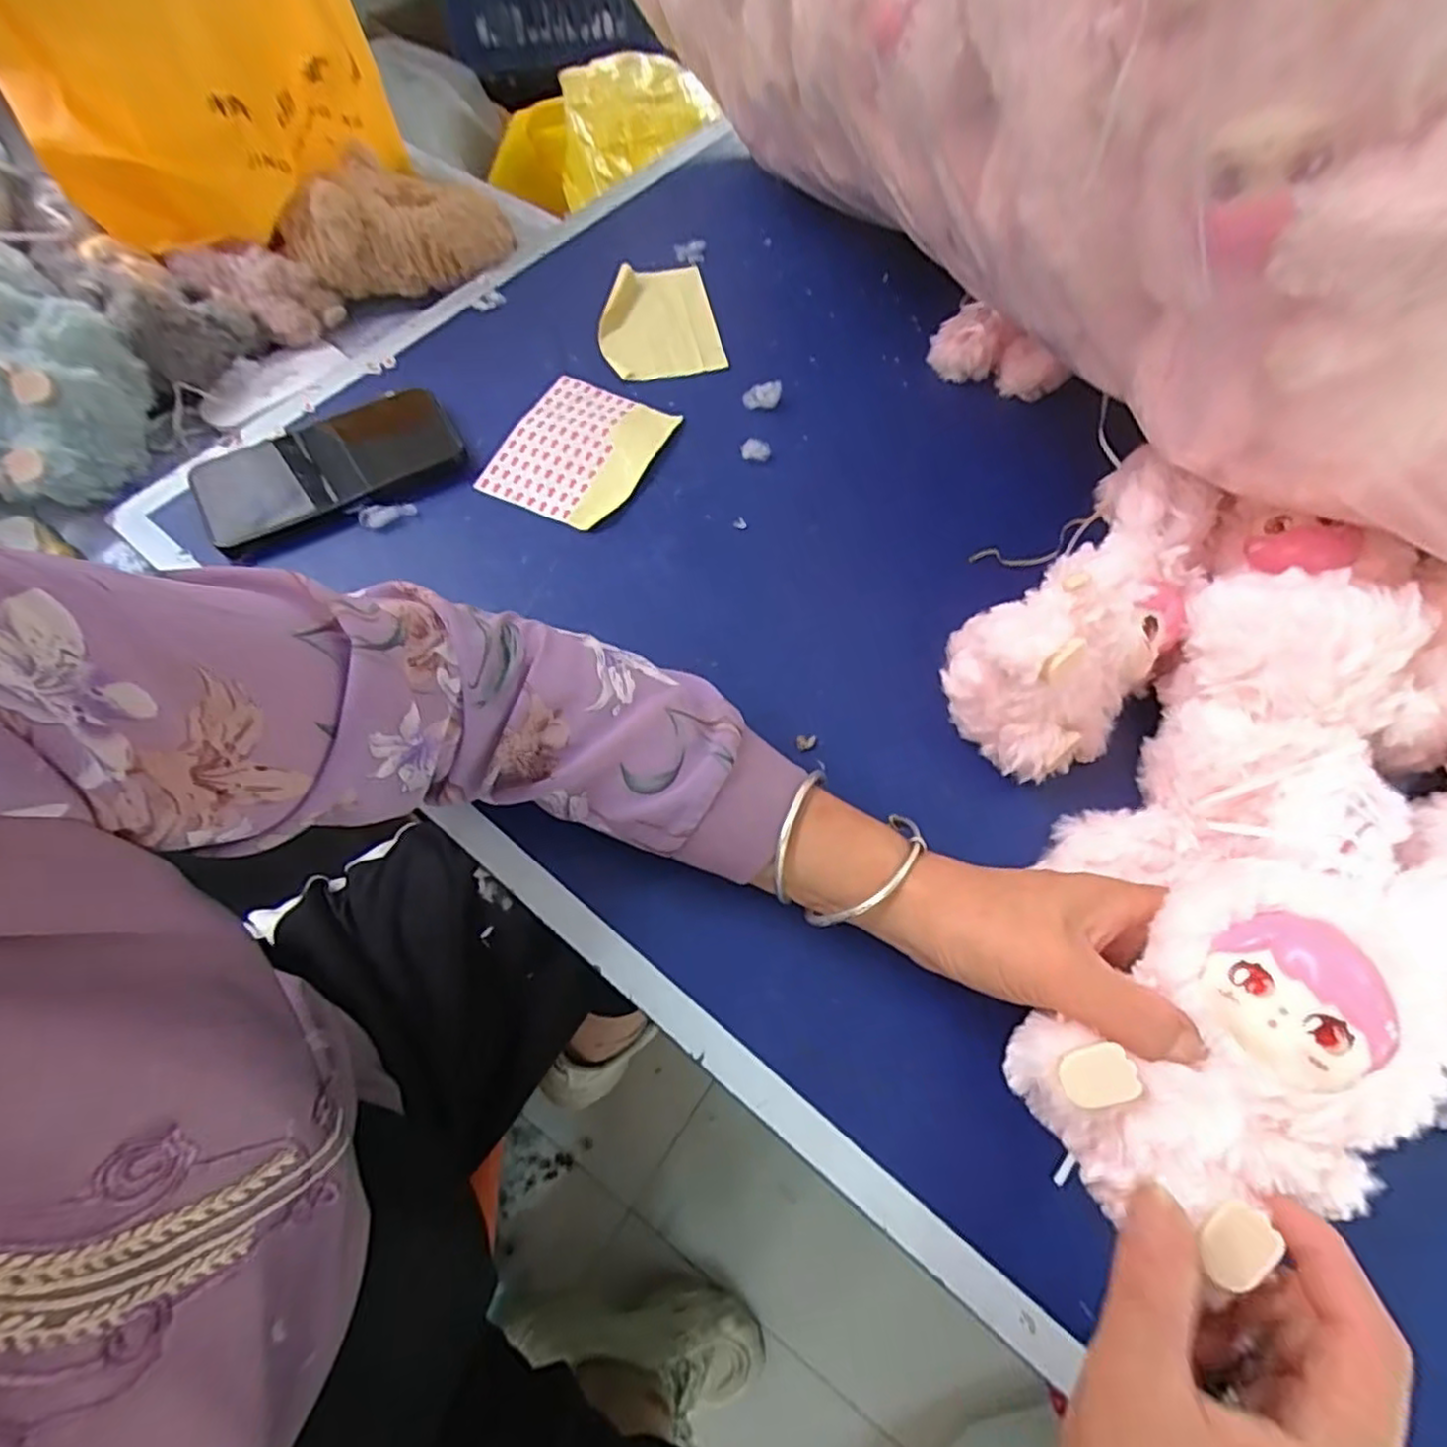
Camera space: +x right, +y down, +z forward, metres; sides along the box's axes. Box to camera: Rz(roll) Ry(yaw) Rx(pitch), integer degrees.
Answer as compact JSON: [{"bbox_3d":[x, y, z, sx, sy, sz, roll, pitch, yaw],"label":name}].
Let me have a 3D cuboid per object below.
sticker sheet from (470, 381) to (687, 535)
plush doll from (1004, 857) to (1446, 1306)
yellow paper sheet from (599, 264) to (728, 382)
[{"bbox_3d":[-0.101,-0.192,0.486,0.101,0.015,0.114,21,67,9],"label":"sticker sheet"},{"bbox_3d":[0.188,0.118,0.249,0.133,0.050,0.093,-35,71,-15],"label":"plush doll"},{"bbox_3d":[-0.055,-0.318,0.541,0.093,0.021,0.115,-14,67,-7],"label":"yellow paper sheet"}]

